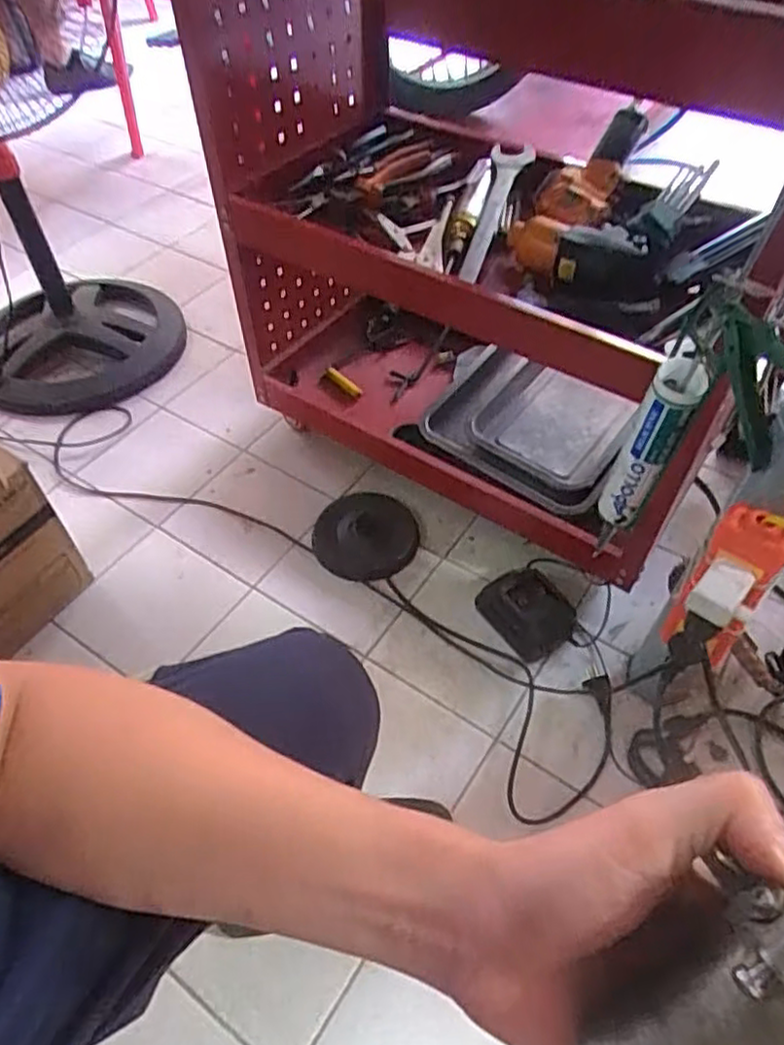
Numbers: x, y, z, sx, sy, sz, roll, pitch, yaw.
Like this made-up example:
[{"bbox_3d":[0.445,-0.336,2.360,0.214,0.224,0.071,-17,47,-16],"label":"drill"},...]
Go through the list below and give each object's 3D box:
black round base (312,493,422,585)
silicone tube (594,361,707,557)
[{"bbox_3d":[-0.038,0.017,1.037,0.150,0.024,0.161,0,51,0],"label":"black round base"},{"bbox_3d":[0.263,-0.051,0.725,0.054,0.284,0.046,22,55,17],"label":"silicone tube"}]

